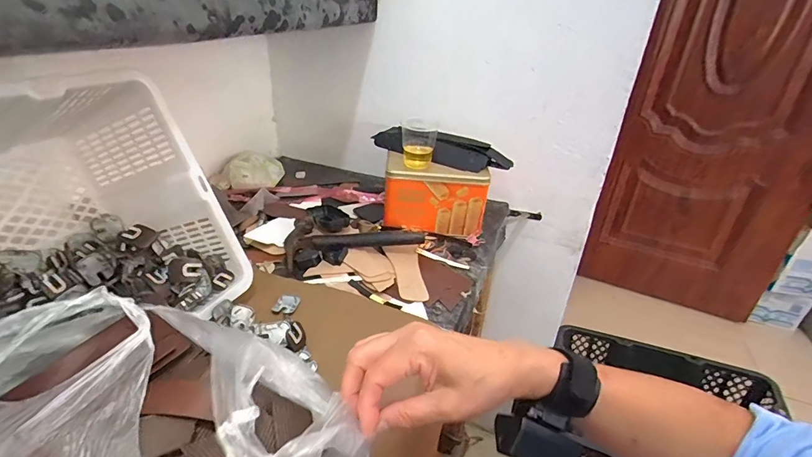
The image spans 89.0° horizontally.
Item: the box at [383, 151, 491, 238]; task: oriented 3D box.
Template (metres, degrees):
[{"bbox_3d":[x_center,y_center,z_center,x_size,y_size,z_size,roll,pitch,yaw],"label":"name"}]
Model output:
[{"bbox_3d":[0.054,-0.054,0.758,0.184,0.125,0.077,5,28,3],"label":"box"}]

